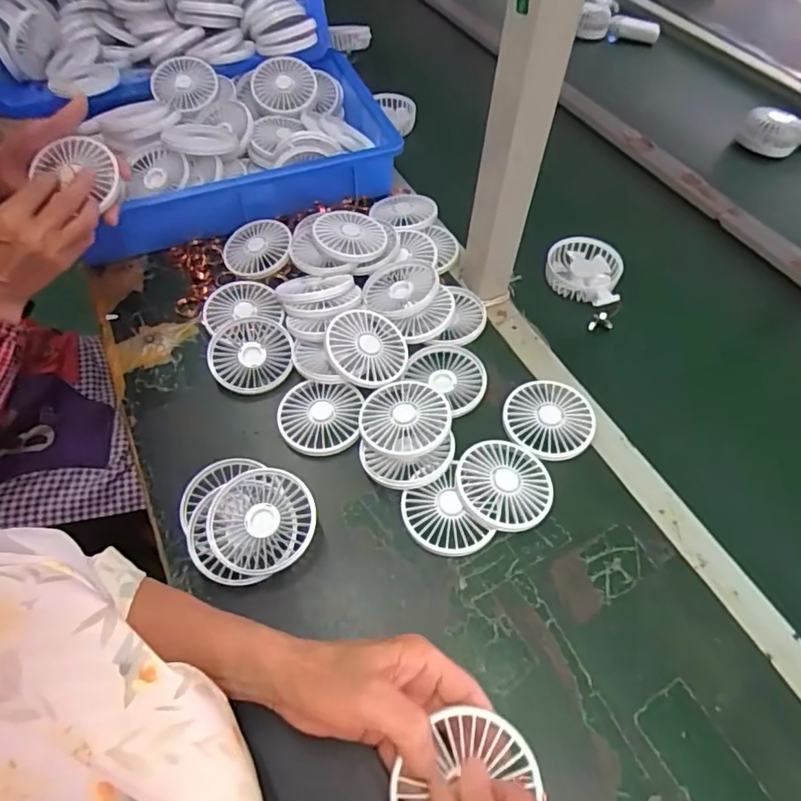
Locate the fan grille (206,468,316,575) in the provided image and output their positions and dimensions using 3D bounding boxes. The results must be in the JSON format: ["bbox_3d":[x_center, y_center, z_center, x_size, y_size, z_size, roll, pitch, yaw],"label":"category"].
[{"bbox_3d":[-0.118,0.105,0.470,0.088,0.020,0.086,1,63,0],"label":"fan grille"}]

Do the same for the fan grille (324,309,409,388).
[{"bbox_3d":[-0.034,-0.055,0.562,0.083,0.014,0.088,-1,67,-22],"label":"fan grille"}]

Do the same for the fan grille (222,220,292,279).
[{"bbox_3d":[-0.174,-0.187,0.667,0.082,0.017,0.084,0,56,-1],"label":"fan grille"}]

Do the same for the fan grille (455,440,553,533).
[{"bbox_3d":[0.094,0.074,0.494,0.084,0.011,0.086,9,56,5],"label":"fan grille"}]

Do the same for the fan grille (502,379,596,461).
[{"bbox_3d":[0.148,0.017,0.540,0.084,0.015,0.093,33,61,20],"label":"fan grille"}]

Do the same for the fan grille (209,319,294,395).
[{"bbox_3d":[-0.159,-0.048,0.583,0.085,0.013,0.088,3,67,-7],"label":"fan grille"}]

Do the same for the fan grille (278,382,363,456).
[{"bbox_3d":[-0.080,0.017,0.544,0.079,0.016,0.076,0,56,-1],"label":"fan grille"}]

